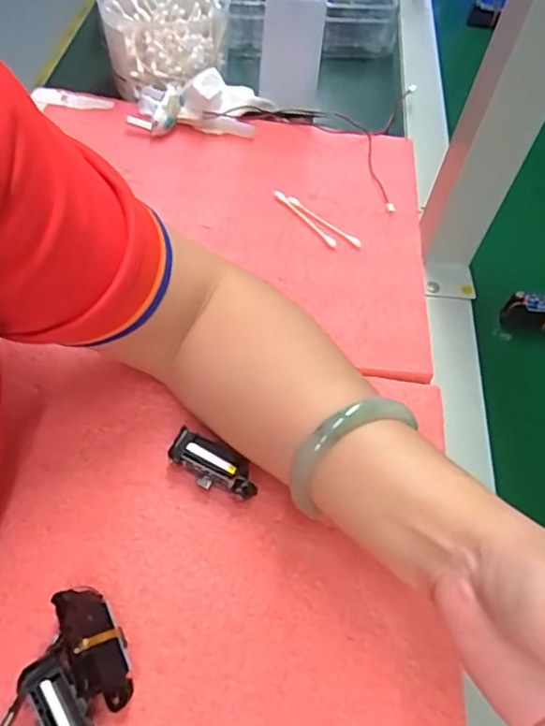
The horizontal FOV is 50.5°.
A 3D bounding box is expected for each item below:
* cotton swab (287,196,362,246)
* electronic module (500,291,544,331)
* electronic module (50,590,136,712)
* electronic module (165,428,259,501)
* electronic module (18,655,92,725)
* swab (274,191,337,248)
[{"bbox_3d":[0.041,-0.112,0.454,0.073,0.004,0.007,40,61,21],"label":"cotton swab"},{"bbox_3d":[0.198,-0.037,0.426,0.051,0.024,0.017,6,55,-1],"label":"electronic module"},{"bbox_3d":[-0.082,0.130,0.265,0.024,0.016,0.056,-25,74,-20],"label":"electronic module"},{"bbox_3d":[-0.033,0.060,0.325,0.054,0.020,0.020,33,59,17],"label":"electronic module"},{"bbox_3d":[-0.091,0.156,0.251,0.021,0.021,0.051,-26,61,-21],"label":"electronic module"},{"bbox_3d":[0.025,-0.114,0.454,0.007,0.004,0.073,-30,63,-23],"label":"swab"}]

